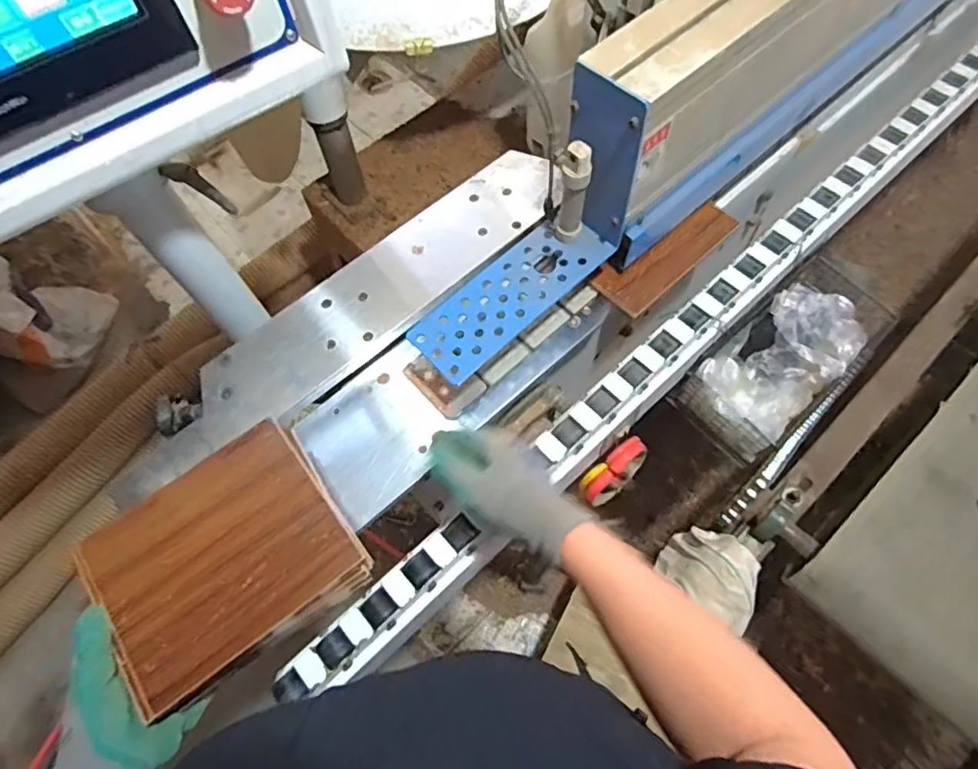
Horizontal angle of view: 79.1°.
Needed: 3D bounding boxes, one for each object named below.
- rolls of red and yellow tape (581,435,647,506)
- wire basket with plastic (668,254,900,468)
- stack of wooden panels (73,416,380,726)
[{"bbox_3d":[0.153,0.113,0.734,0.100,0.083,0.032,-37,68,-14],"label":"rolls of red and yellow tape"},{"bbox_3d":[0.371,-0.029,0.751,0.253,0.096,0.122,-39,69,-15],"label":"wire basket with plastic"},{"bbox_3d":[-0.218,0.141,0.492,0.185,0.030,0.162,-37,68,-14],"label":"stack of wooden panels"}]

